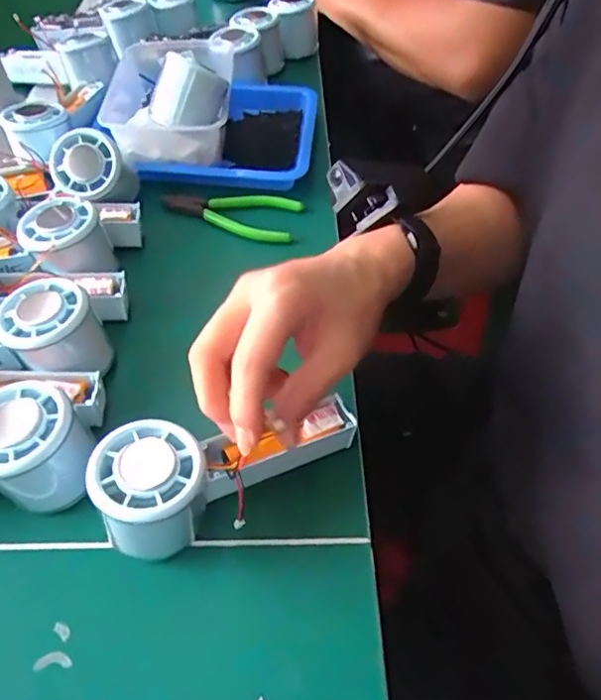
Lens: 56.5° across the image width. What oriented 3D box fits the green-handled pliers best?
[{"bbox_3d":[-0.061,-0.128,0.506,0.118,0.015,0.051,15,53,12],"label":"green-handled pliers"}]

